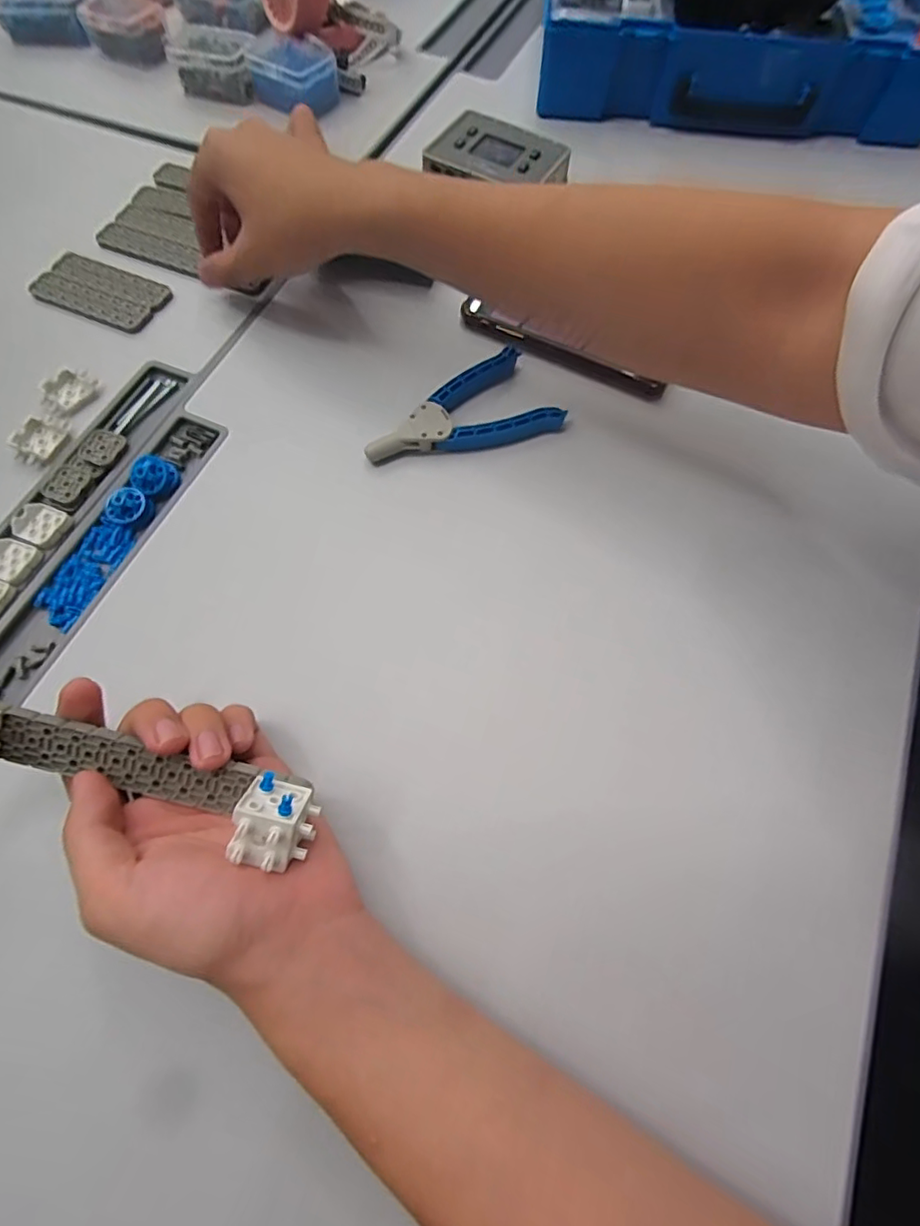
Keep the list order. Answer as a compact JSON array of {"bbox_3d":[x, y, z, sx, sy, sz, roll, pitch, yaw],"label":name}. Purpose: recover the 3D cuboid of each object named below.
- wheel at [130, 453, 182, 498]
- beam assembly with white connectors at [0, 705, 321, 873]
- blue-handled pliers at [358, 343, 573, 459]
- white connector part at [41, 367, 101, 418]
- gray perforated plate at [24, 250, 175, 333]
[{"bbox_3d":[-0.195,-0.089,0.358,0.026,0.016,0.020,-36,73,-15],"label":"wheel"},{"bbox_3d":[-0.139,0.071,0.237,0.154,0.039,0.033,15,68,3],"label":"beam assembly with white connectors"},{"bbox_3d":[0.001,-0.129,0.376,0.129,0.017,0.068,-27,71,-12],"label":"blue-handled pliers"},{"bbox_3d":[-0.272,-0.155,0.390,0.026,0.010,0.036,34,70,12],"label":"white connector part"},{"bbox_3d":[-0.277,-0.247,0.431,0.102,0.004,0.054,21,68,7],"label":"gray perforated plate"}]

